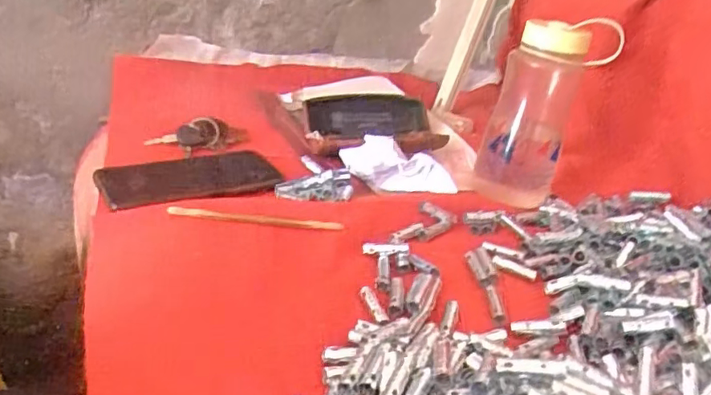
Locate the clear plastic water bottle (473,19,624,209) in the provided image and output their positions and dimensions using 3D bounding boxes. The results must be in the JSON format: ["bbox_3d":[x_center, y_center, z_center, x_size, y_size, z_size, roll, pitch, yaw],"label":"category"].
[{"bbox_3d":[0.206,-0.095,0.622,0.091,0.174,0.103,25,10,29],"label":"clear plastic water bottle"}]

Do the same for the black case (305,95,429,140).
[{"bbox_3d":[0.016,-0.103,0.724,0.155,0.053,0.024,4,28,-8],"label":"black case"}]

